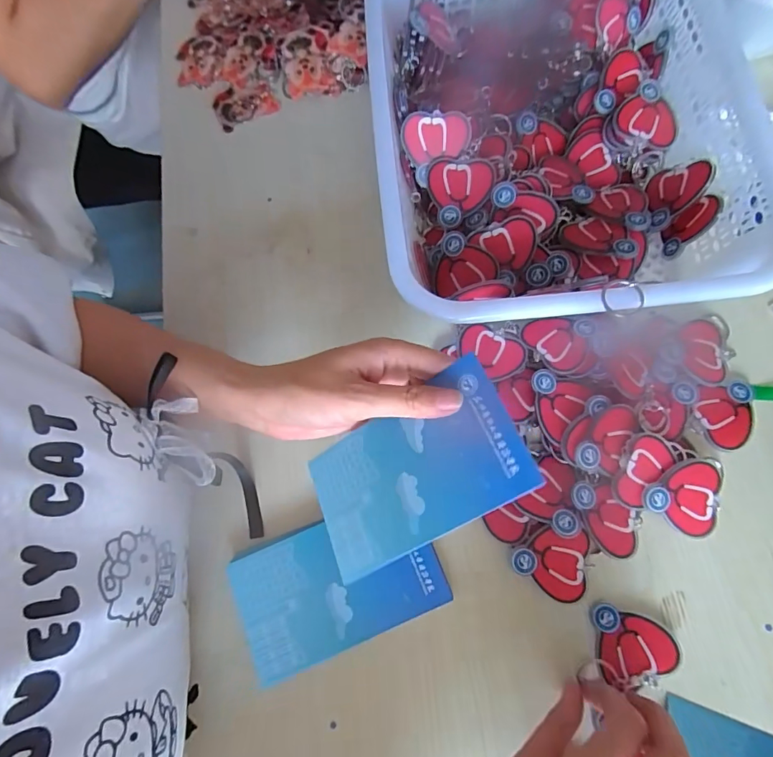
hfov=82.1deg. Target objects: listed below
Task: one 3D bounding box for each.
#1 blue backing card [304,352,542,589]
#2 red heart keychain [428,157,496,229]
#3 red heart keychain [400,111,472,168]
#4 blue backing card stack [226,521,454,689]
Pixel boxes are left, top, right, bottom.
[{"bbox_3d":[0.012,0.055,0.256,0.131,0.004,0.078,-35,60,22],"label":"blue backing card"},{"bbox_3d":[0.060,-0.153,0.354,0.051,0.008,0.051,-19,90,12],"label":"red heart keychain"},{"bbox_3d":[0.039,-0.190,0.348,0.053,0.039,0.009,-8,36,12],"label":"red heart keychain"},{"bbox_3d":[-0.033,0.140,0.305,0.135,0.017,0.080,-22,74,-3],"label":"blue backing card stack"}]

